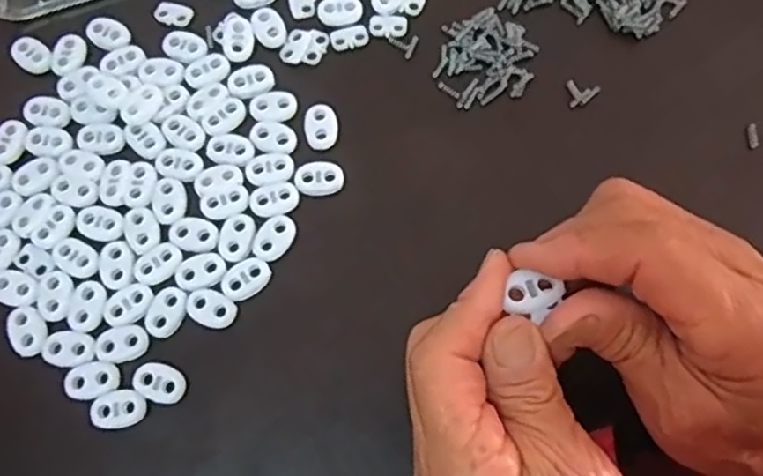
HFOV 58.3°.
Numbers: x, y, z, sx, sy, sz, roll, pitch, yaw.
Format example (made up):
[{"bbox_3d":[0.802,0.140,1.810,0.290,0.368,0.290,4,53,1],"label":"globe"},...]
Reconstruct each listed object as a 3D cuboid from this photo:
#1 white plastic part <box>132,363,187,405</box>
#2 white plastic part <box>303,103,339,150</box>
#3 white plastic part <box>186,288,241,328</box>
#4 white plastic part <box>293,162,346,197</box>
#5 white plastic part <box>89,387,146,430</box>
[{"bbox_3d":[-0.094,0.061,0.290,0.022,0.004,0.015,16,74,5],"label":"white plastic part"},{"bbox_3d":[-0.029,-0.053,0.325,0.016,0.004,0.023,-10,74,-2],"label":"white plastic part"},{"bbox_3d":[-0.075,0.031,0.299,0.023,0.004,0.014,20,75,6],"label":"white plastic part"},{"bbox_3d":[-0.029,-0.028,0.317,0.022,0.004,0.017,-10,74,-2],"label":"white plastic part"},{"bbox_3d":[-0.111,0.071,0.286,0.022,0.004,0.016,-12,74,-3],"label":"white plastic part"}]

